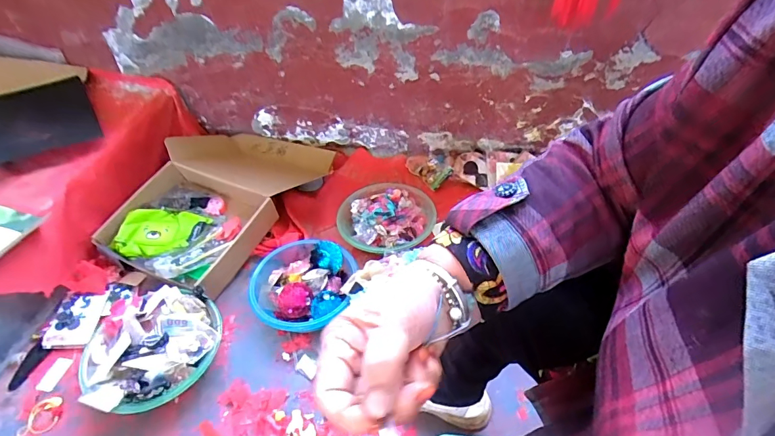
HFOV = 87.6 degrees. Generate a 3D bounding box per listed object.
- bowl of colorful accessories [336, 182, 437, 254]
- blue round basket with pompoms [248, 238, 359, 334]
[{"bbox_3d":[-0.007,0.004,1.000,0.234,0.082,0.216,0,44,0],"label":"bowl of colorful accessories"},{"bbox_3d":[-0.177,0.147,0.863,0.217,0.077,0.220,0,44,0],"label":"blue round basket with pompoms"}]

